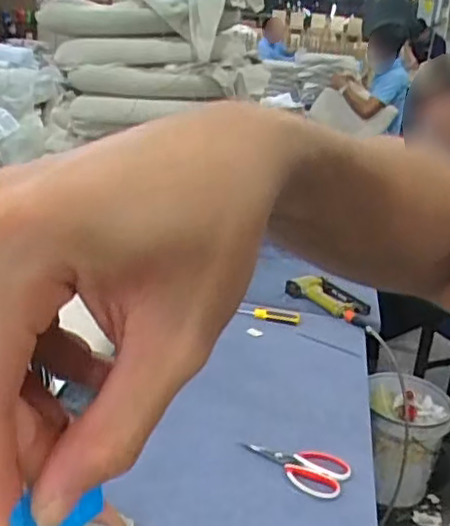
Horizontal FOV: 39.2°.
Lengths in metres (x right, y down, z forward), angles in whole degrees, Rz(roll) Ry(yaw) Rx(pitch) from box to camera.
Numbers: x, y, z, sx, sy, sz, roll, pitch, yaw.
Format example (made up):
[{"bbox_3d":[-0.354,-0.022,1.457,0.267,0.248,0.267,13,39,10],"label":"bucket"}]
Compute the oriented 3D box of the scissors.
[{"bbox_3d":[0.114,0.327,1.048,0.180,0.020,0.091,17,24,29],"label":"scissors"}]

